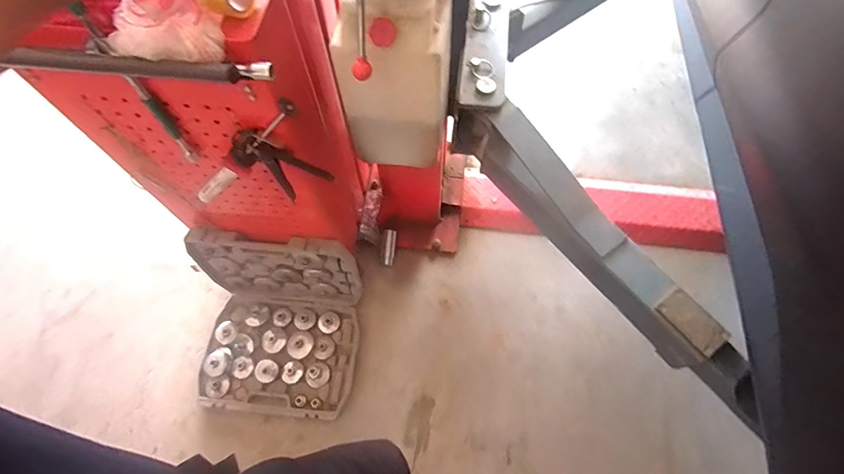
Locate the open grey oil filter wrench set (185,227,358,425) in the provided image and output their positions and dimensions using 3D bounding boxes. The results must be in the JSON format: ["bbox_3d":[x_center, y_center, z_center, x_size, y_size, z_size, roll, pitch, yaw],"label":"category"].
[{"bbox_3d":[-0.472,0.284,1.273,0.495,0.389,0.438,5,65,5],"label":"open grey oil filter wrench set"}]

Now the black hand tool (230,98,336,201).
[{"bbox_3d":[-0.282,-0.160,0.823,0.168,0.232,0.050,2,64,4],"label":"black hand tool"}]

